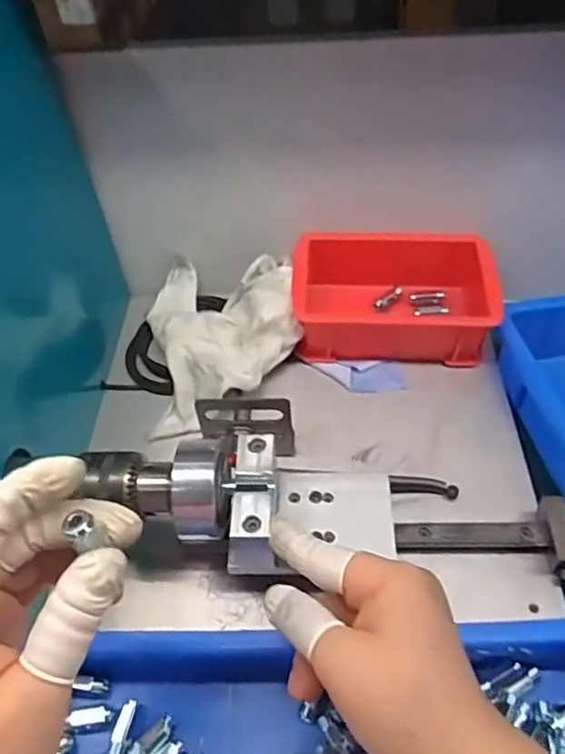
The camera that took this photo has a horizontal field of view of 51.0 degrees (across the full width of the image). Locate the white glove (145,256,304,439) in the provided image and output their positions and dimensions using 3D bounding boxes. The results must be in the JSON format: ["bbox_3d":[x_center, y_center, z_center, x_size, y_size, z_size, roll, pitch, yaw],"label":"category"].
[{"bbox_3d":[-0.046,-0.038,0.462,0.114,0.054,0.153,-8,50,-3],"label":"white glove"}]

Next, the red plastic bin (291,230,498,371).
[{"bbox_3d":[0.086,-0.063,0.471,0.147,0.061,0.102,1,50,4],"label":"red plastic bin"}]

